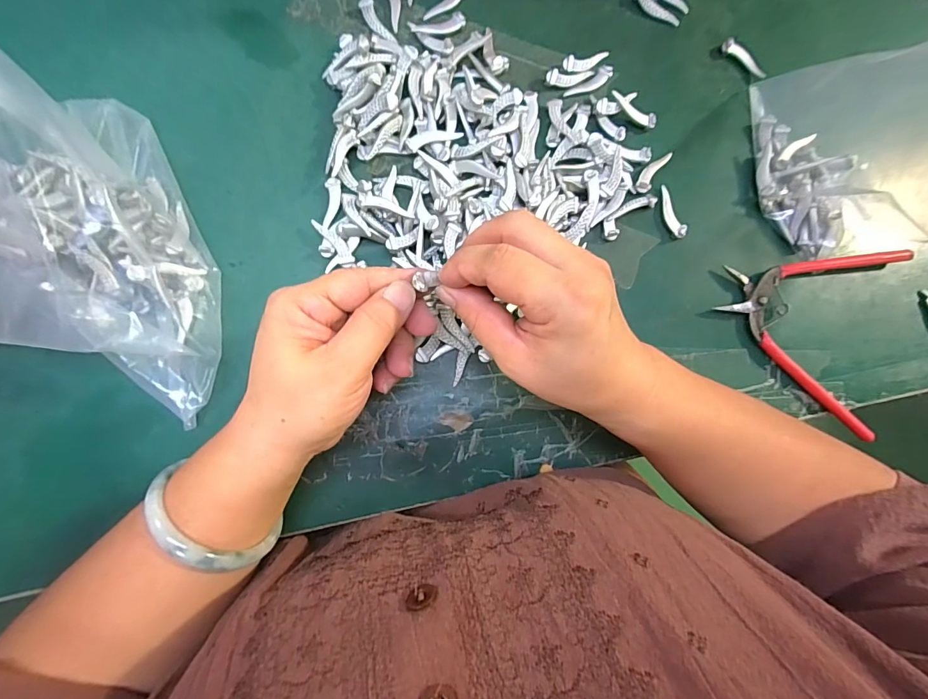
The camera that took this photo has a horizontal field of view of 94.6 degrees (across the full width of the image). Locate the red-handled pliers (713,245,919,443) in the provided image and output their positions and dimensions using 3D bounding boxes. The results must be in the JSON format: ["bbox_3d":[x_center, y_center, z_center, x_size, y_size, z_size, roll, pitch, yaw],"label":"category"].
[{"bbox_3d":[0.242,-0.021,0.301,0.123,0.014,0.131,18,83,-2],"label":"red-handled pliers"}]

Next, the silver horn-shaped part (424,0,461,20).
[{"bbox_3d":[-0.012,-0.250,0.306,0.011,0.008,0.038,39,83,0],"label":"silver horn-shaped part"}]

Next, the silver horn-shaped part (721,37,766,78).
[{"bbox_3d":[0.211,-0.219,0.324,0.011,0.008,0.039,-45,89,-7],"label":"silver horn-shaped part"}]

